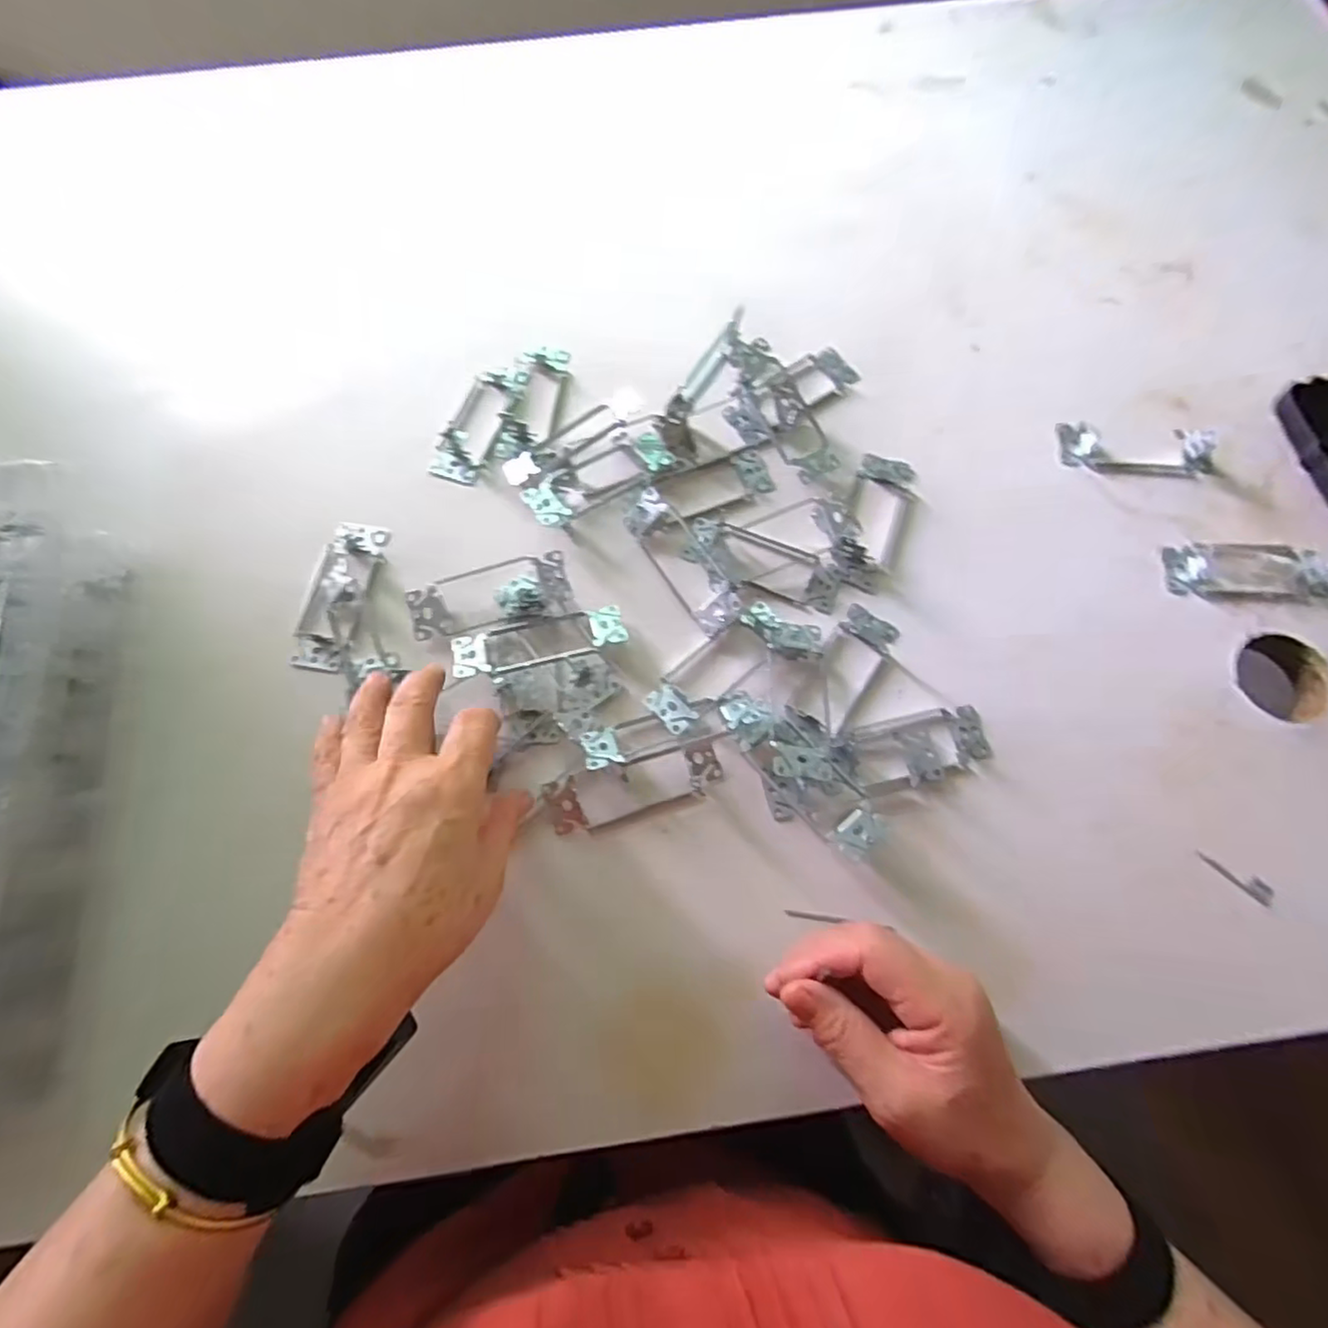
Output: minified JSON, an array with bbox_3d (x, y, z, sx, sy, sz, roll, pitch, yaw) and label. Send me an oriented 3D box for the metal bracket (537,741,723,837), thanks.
[{"bbox_3d":[-0.016,0.076,0.392,0.105,0.016,0.032,-13,71,-3],"label":"metal bracket"}]

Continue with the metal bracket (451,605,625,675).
[{"bbox_3d":[-0.079,-0.015,0.420,0.108,0.012,0.046,-8,49,-4],"label":"metal bracket"}]

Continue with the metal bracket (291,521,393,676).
[{"bbox_3d":[-0.219,-0.050,0.436,0.042,0.018,0.105,7,71,4],"label":"metal bracket"}]

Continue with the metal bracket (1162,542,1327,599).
[{"bbox_3d":[0.391,-0.063,0.431,0.102,0.016,0.035,1,71,2],"label":"metal bracket"}]

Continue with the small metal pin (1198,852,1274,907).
[{"bbox_3d":[0.329,0.121,0.376,0.042,0.005,0.011,40,76,13],"label":"small metal pin"}]

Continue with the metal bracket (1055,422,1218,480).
[{"bbox_3d":[0.338,-0.155,0.462,0.103,0.022,0.039,4,71,3],"label":"metal bracket"}]

